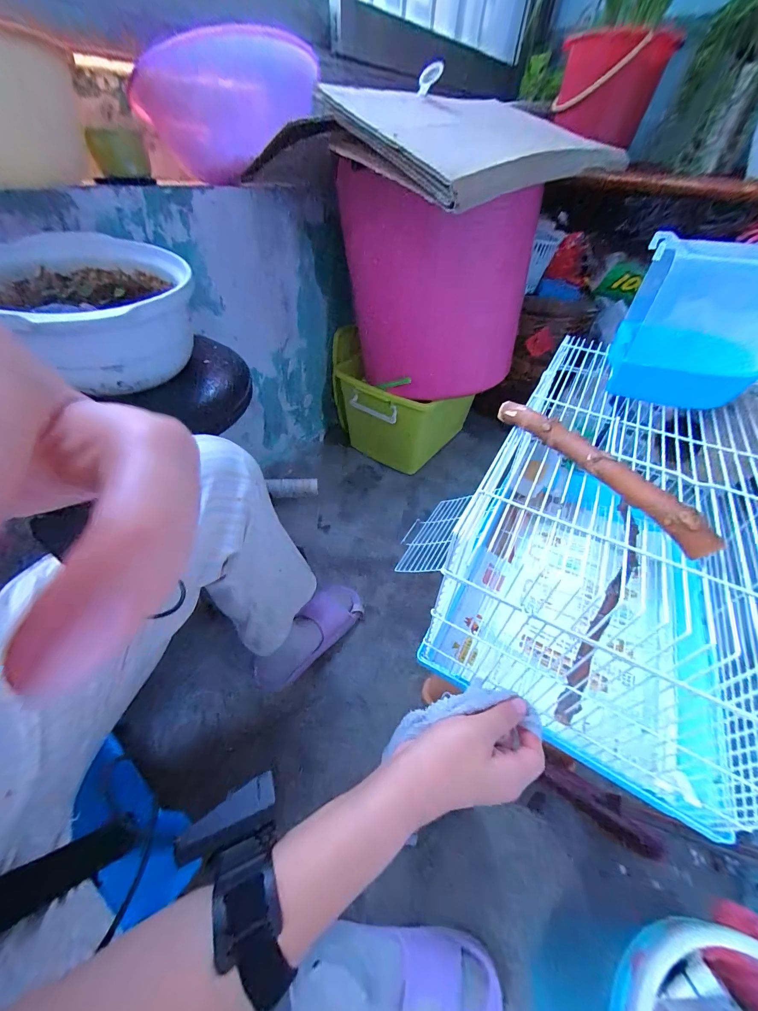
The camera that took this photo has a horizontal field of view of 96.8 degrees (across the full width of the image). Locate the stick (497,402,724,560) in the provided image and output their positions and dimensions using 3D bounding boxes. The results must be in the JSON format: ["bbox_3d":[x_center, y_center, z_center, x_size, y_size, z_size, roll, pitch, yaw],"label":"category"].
[{"bbox_3d":[0.165,-0.035,0.267,0.019,0.019,0.188,-21,51,-21],"label":"stick"}]

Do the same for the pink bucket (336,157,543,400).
[{"bbox_3d":[0.141,-0.464,0.797,0.347,0.416,0.373,-17,49,-18],"label":"pink bucket"}]

